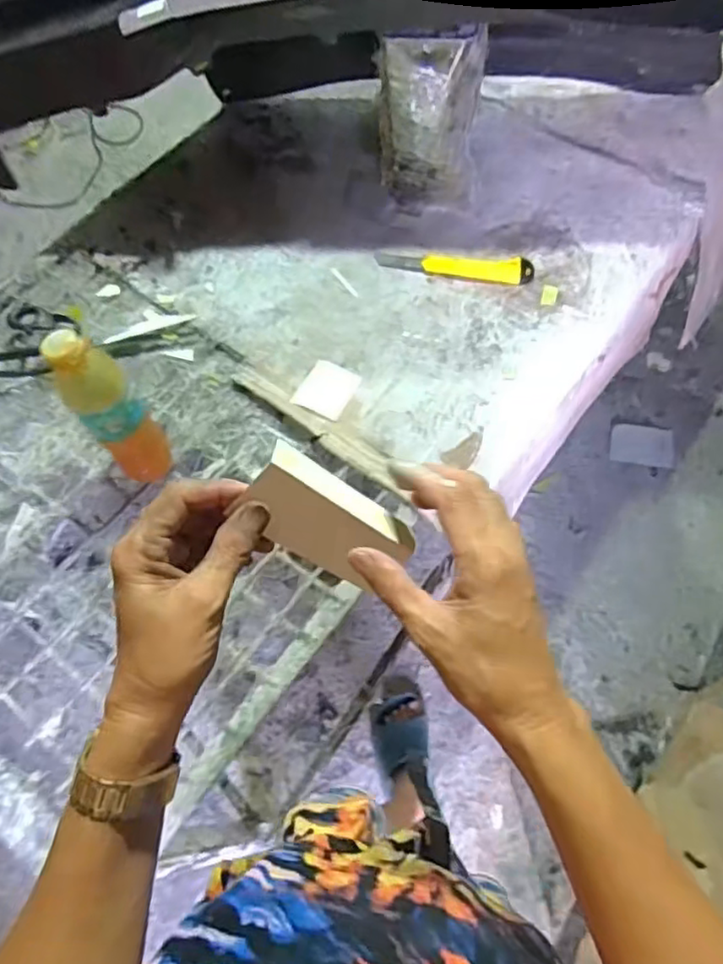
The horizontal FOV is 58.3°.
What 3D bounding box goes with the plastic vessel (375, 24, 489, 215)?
[{"bbox_3d":[0.085,-0.438,0.803,0.122,0.238,0.100,7,69,3],"label":"plastic vessel"}]

